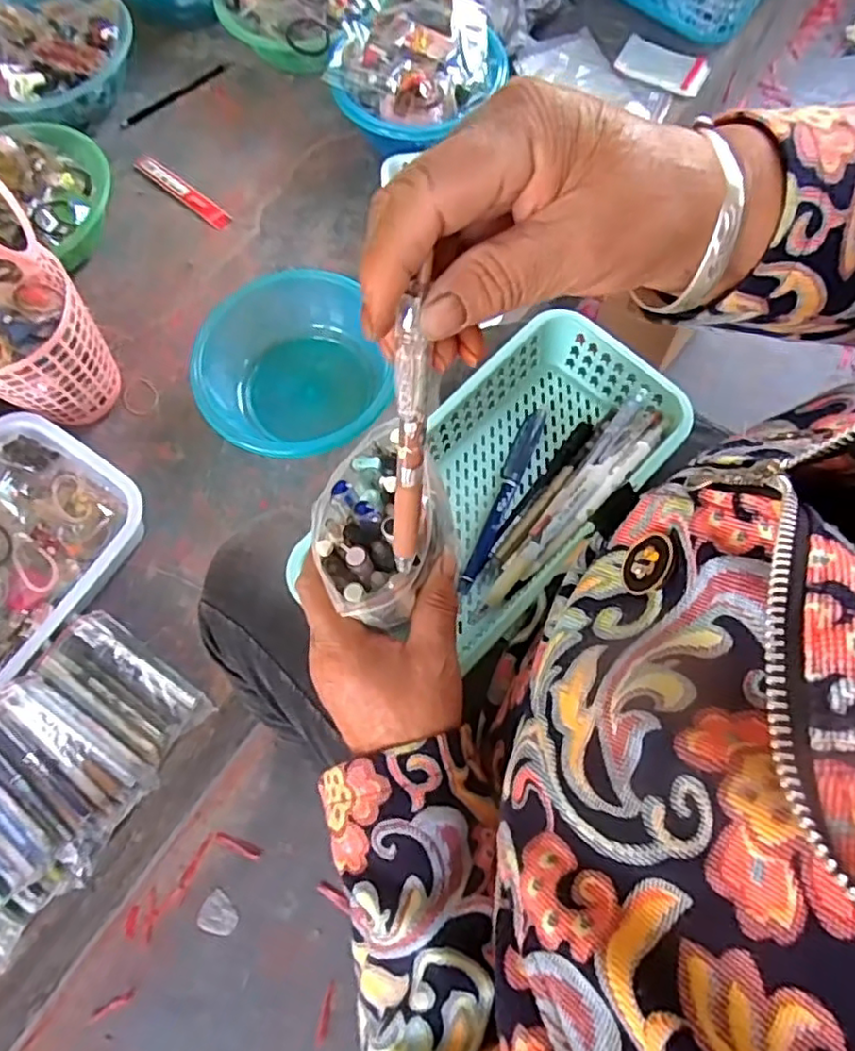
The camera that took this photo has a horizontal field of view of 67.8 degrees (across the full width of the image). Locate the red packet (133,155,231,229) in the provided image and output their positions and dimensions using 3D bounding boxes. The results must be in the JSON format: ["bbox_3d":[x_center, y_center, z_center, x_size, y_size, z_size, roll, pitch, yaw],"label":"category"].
[{"bbox_3d":[-0.336,-0.457,0.867,0.182,0.006,0.026,39,75,15],"label":"red packet"}]

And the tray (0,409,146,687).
[{"bbox_3d":[-0.442,0.042,0.660,0.200,0.082,0.288,25,72,11],"label":"tray"}]

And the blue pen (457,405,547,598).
[{"bbox_3d":[0.052,-0.020,0.436,0.015,0.014,0.142,21,72,10],"label":"blue pen"}]

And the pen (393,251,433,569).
[{"bbox_3d":[-0.006,-0.028,0.237,0.010,0.124,0.011,10,44,6],"label":"pen"}]

